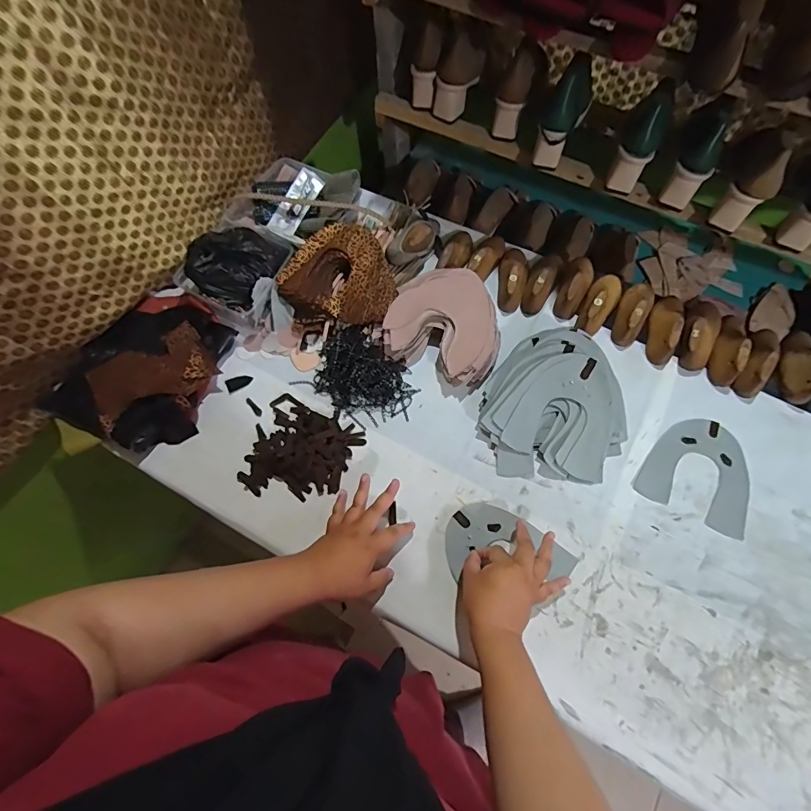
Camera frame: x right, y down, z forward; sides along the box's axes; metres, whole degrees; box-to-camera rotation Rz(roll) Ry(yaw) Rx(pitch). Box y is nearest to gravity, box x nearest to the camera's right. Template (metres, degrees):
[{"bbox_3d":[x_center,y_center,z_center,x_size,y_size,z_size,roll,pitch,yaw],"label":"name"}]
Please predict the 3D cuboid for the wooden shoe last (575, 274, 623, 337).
[{"bbox_3d":[0.342,-0.185,0.747,0.052,0.053,0.147,33,70,15],"label":"wooden shoe last"}]

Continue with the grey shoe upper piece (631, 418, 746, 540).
[{"bbox_3d":[0.444,0.092,0.645,0.148,0.005,0.163,26,69,12],"label":"grey shoe upper piece"}]

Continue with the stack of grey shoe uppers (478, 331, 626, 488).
[{"bbox_3d":[0.232,-0.009,0.662,0.225,0.068,0.235,4,66,3],"label":"stack of grey shoe uppers"}]

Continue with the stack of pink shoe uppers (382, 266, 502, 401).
[{"bbox_3d":[0.072,-0.136,0.725,0.197,0.063,0.197,31,70,14],"label":"stack of pink shoe uppers"}]

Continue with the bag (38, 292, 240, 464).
[{"bbox_3d":[-0.429,-0.072,0.706,0.267,0.060,0.278,25,69,12],"label":"bag"}]

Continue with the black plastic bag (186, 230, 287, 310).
[{"bbox_3d":[-0.286,-0.248,0.726,0.136,0.067,0.155,34,71,15],"label":"black plastic bag"}]

